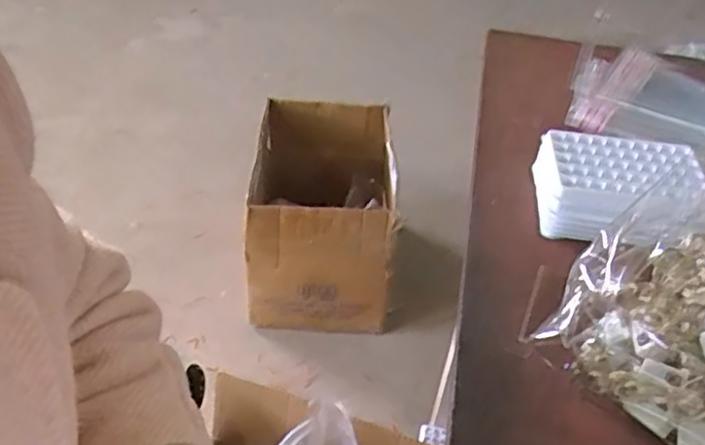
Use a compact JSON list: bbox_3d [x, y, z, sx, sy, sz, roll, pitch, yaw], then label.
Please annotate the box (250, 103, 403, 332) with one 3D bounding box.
[{"bbox_3d":[-0.060,-0.033,1.389,0.271,0.273,0.417,1,42,-2],"label":"box"}]

